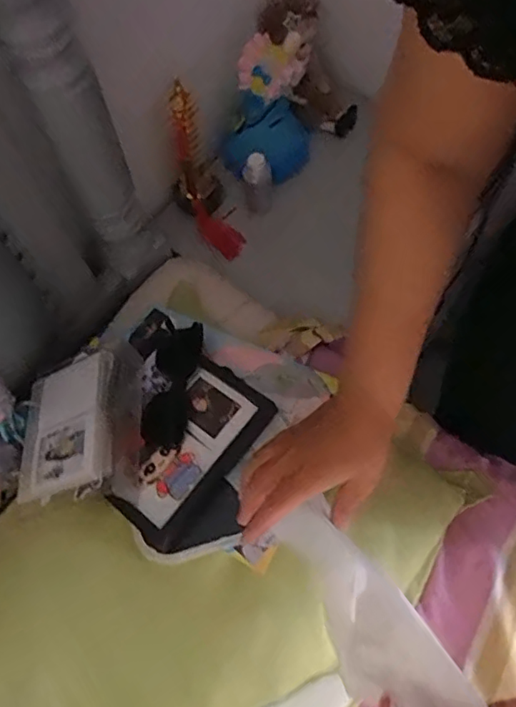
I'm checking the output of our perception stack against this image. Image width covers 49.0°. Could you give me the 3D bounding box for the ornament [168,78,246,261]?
[{"bbox_3d":[-0.081,-0.254,0.792,0.057,0.245,0.090,-26,40,-9],"label":"ornament"}]

